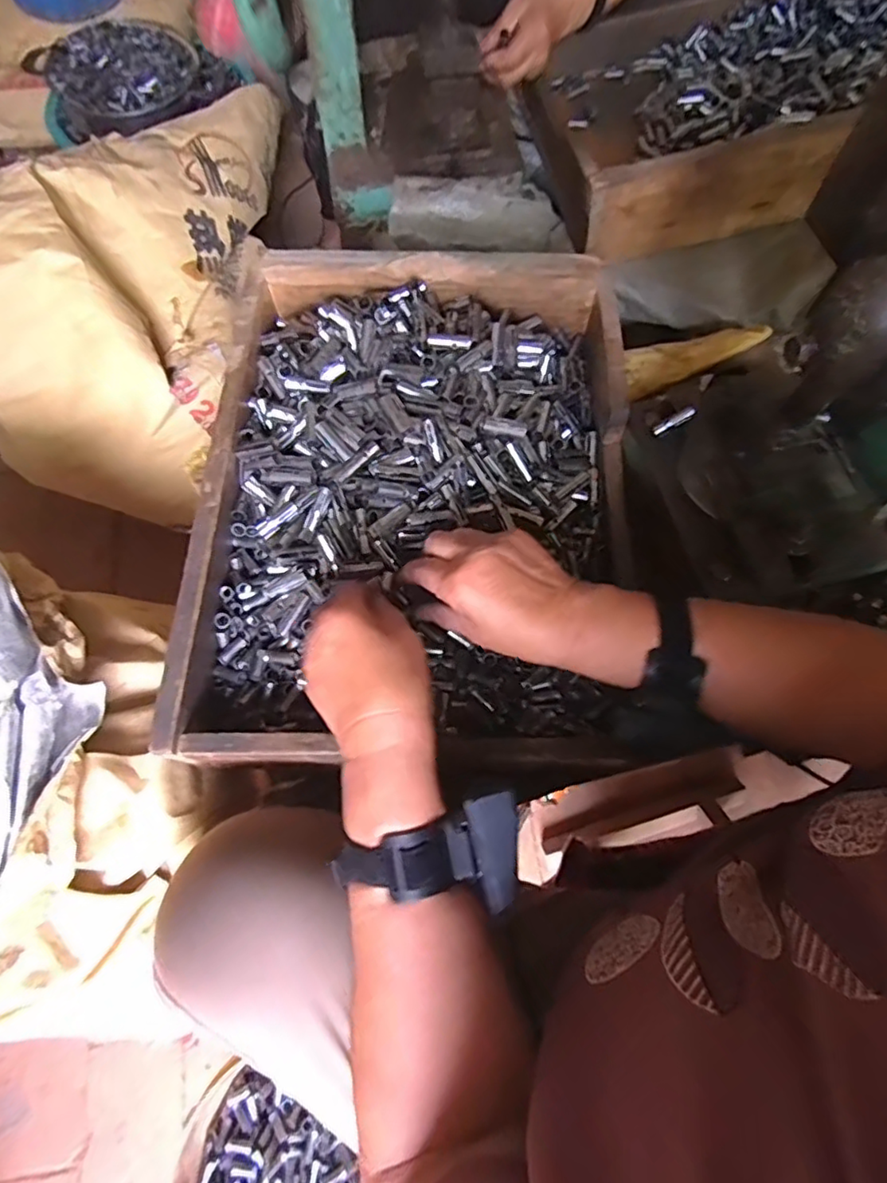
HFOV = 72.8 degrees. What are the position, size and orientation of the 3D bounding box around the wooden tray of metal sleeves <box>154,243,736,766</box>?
[{"bbox_3d":[-0.018,-0.083,0.498,0.335,0.081,0.435,3,69,0],"label":"wooden tray of metal sleeves"}]

